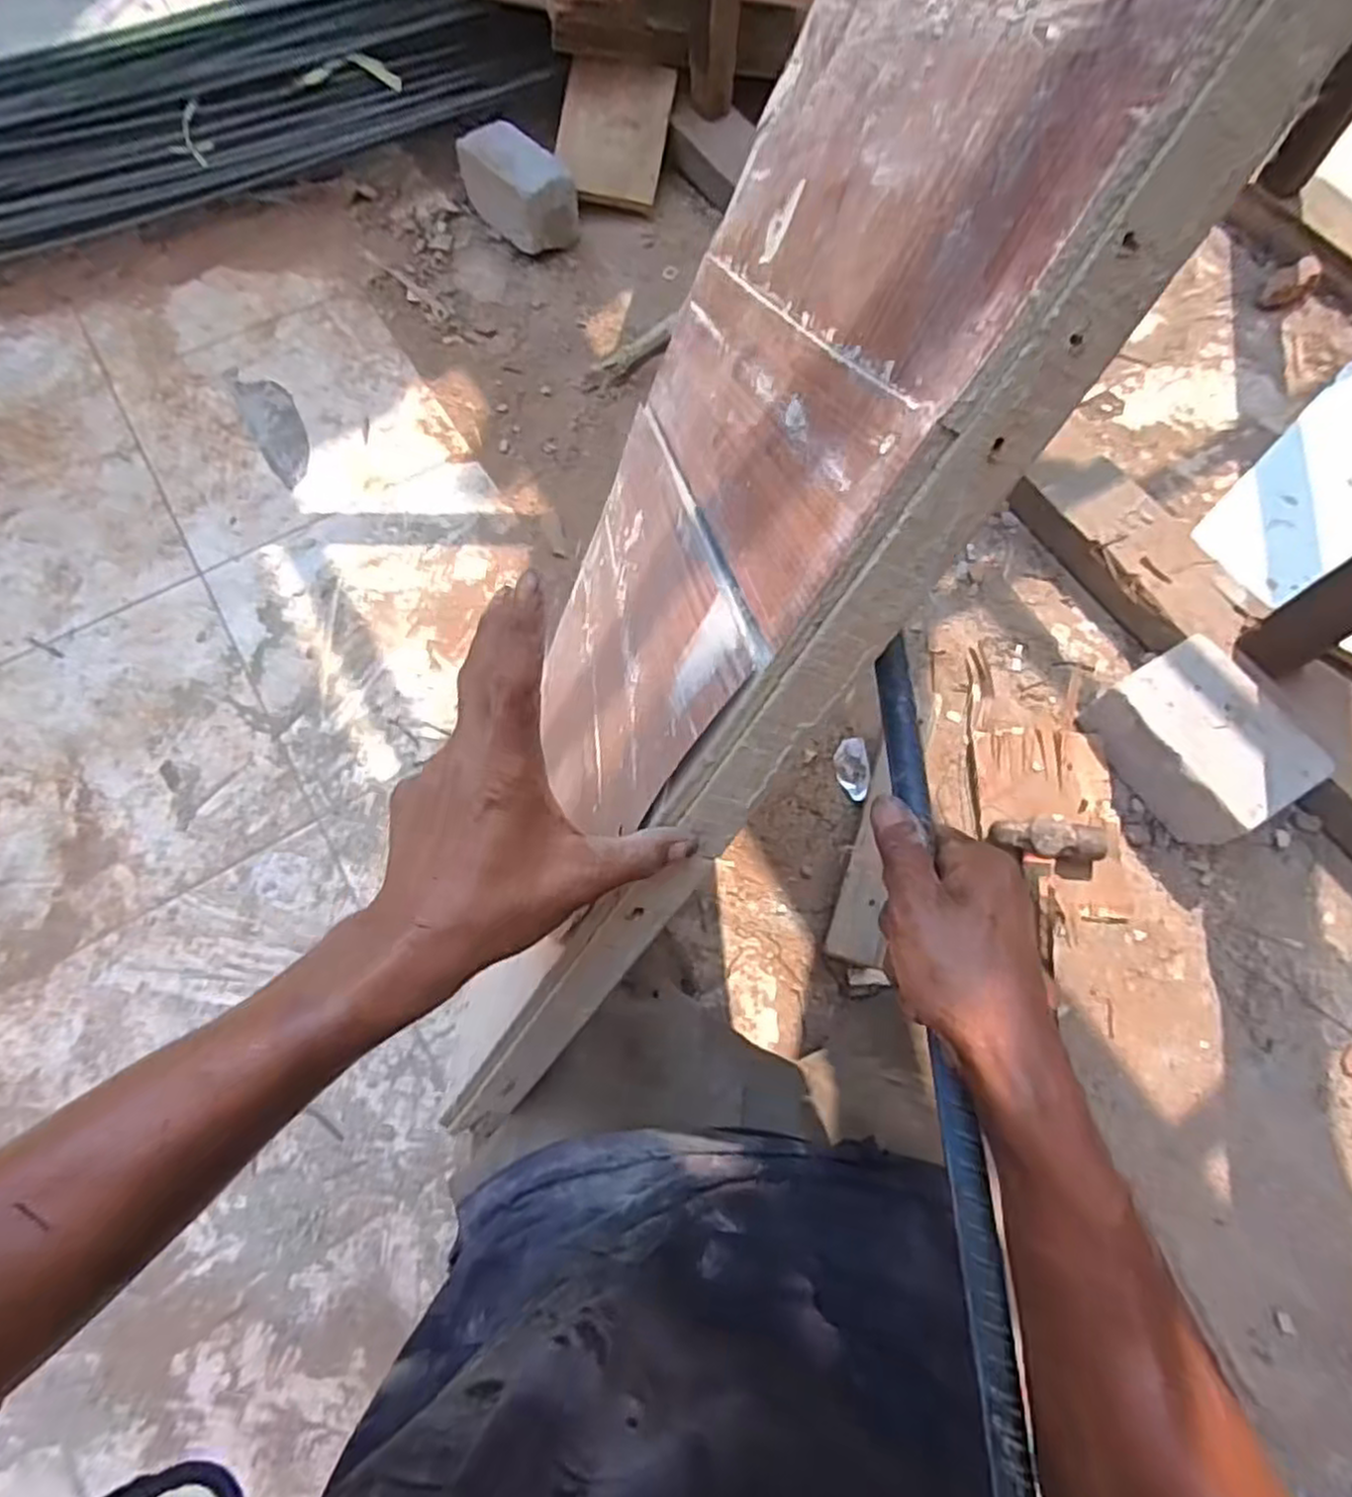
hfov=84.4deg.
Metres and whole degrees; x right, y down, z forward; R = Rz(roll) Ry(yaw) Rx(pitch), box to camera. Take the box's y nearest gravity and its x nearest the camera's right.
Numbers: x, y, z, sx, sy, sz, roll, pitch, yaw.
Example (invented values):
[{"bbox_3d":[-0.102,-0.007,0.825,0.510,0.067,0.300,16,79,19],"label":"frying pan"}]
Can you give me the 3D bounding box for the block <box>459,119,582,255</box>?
[{"bbox_3d":[-0.256,-0.904,1.207,0.106,0.104,0.192,-40,73,-15],"label":"block"}]

